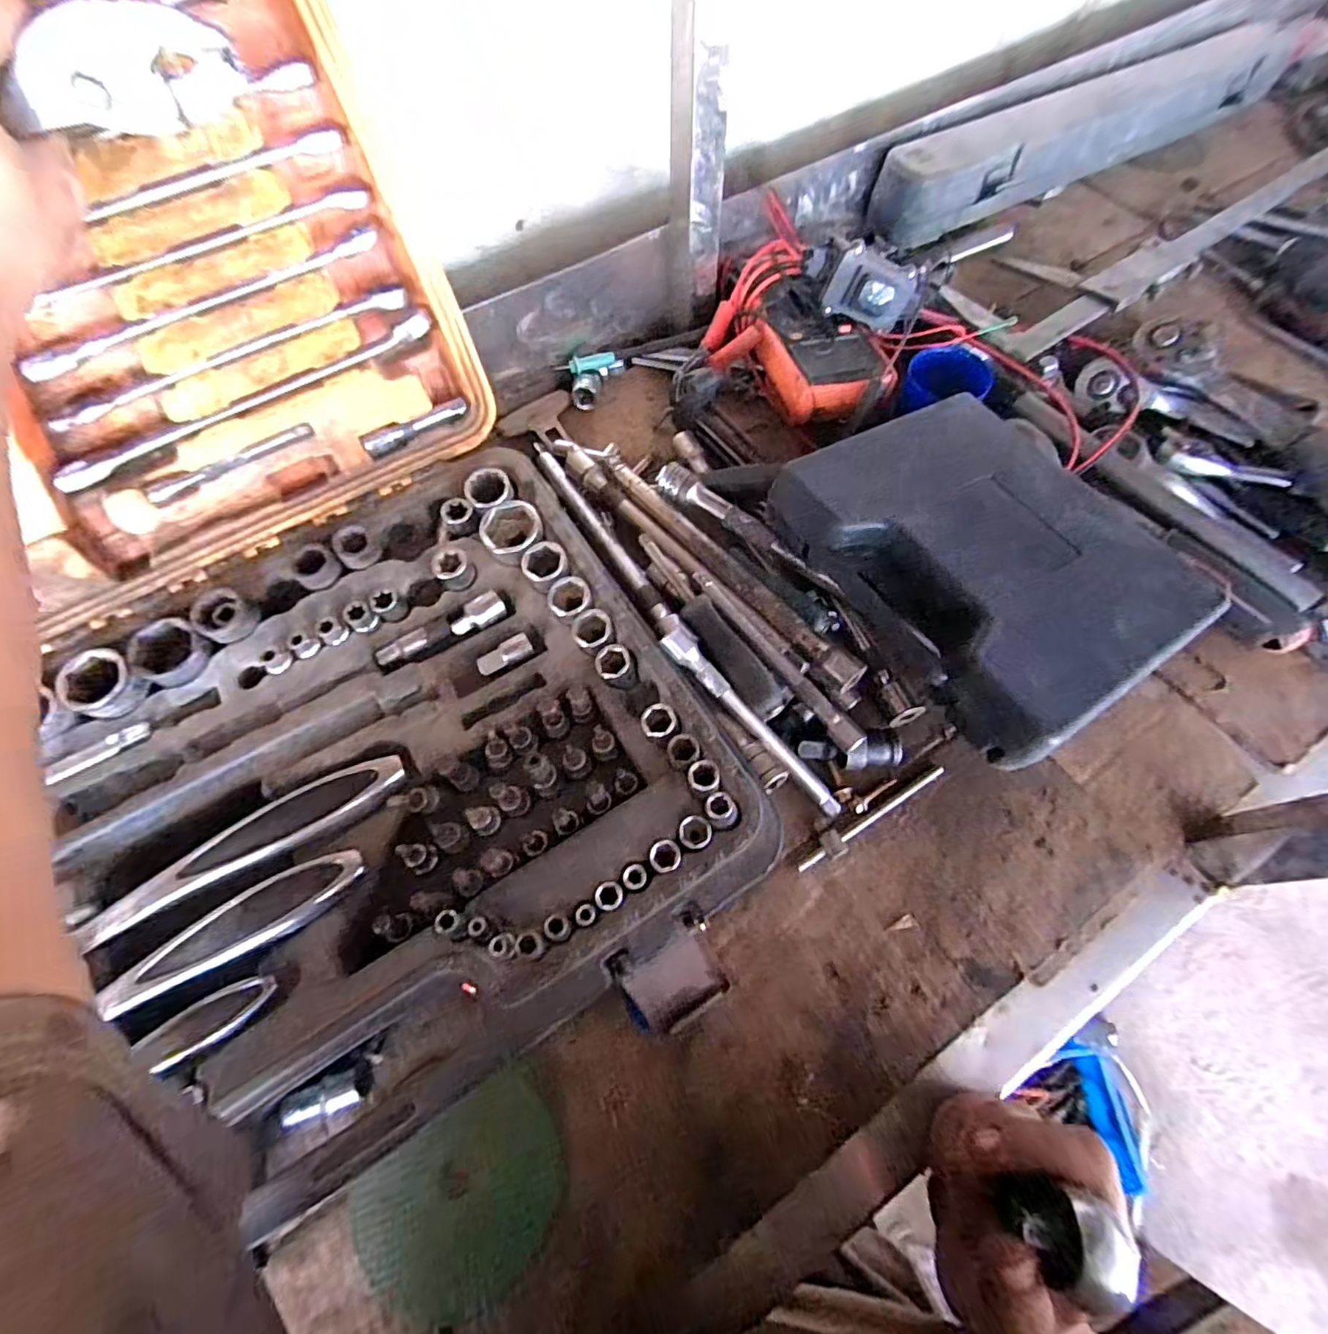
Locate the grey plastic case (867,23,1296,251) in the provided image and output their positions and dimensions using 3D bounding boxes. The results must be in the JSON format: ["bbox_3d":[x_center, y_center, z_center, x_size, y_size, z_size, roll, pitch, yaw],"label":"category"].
[{"bbox_3d":[0.454,-0.566,0.603,0.565,0.084,0.060,-32,69,-11],"label":"grey plastic case"}]

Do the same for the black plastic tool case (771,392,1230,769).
[{"bbox_3d":[0.220,-0.086,0.367,0.223,0.057,0.225,-31,63,-13],"label":"black plastic tool case"}]

